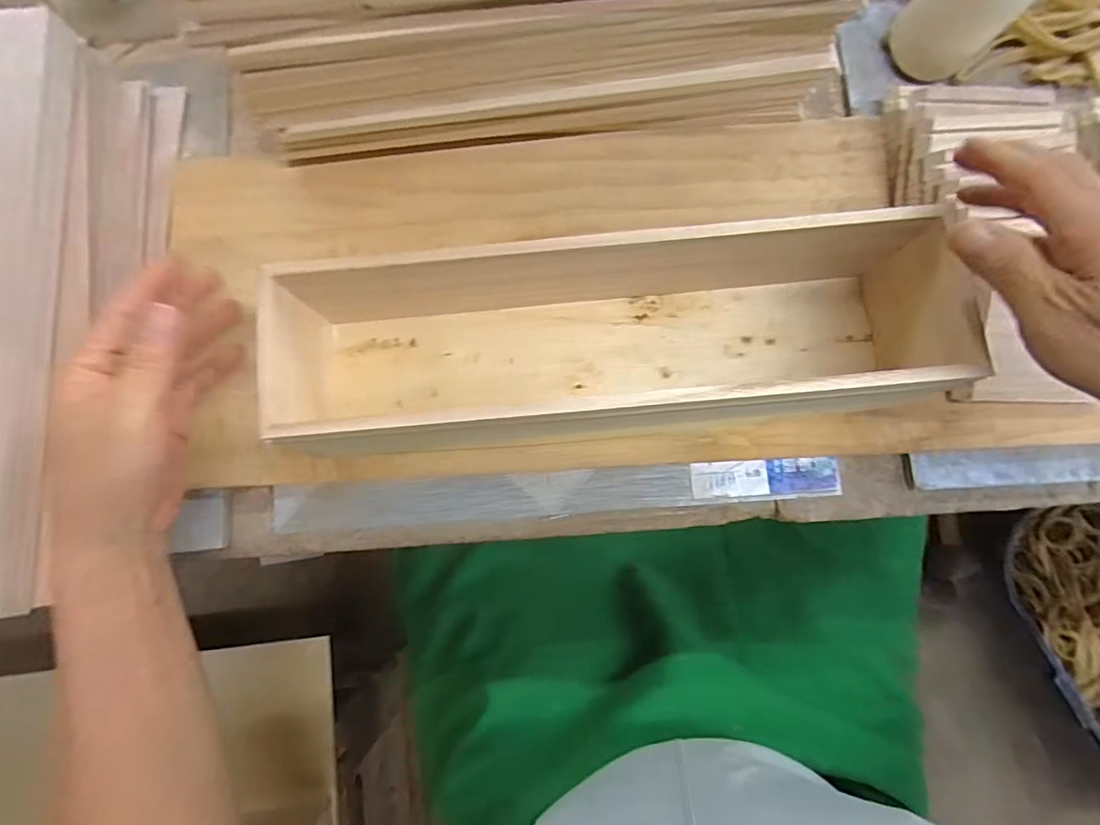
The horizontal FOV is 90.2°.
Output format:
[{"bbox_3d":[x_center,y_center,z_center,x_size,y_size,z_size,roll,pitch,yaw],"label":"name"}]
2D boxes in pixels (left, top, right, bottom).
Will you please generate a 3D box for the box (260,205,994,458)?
[{"bbox_3d":[0.036,-0.043,0.341,0.382,0.096,0.103,-6,81,2],"label":"box"}]

